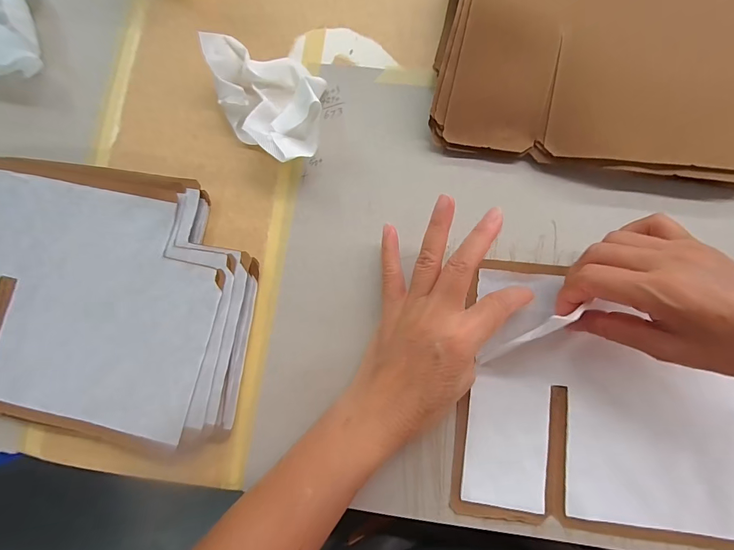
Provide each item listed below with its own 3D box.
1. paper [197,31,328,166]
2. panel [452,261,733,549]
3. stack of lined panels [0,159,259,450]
[{"bbox_3d":[-0.080,-0.151,0.302,0.084,0.039,0.127,-37,82,-5],"label":"paper"},{"bbox_3d":[0.195,0.095,0.274,0.240,0.011,0.188,6,81,2],"label":"panel"},{"bbox_3d":[-0.225,0.013,0.291,0.263,0.018,0.199,8,81,2],"label":"stack of lined panels"}]

